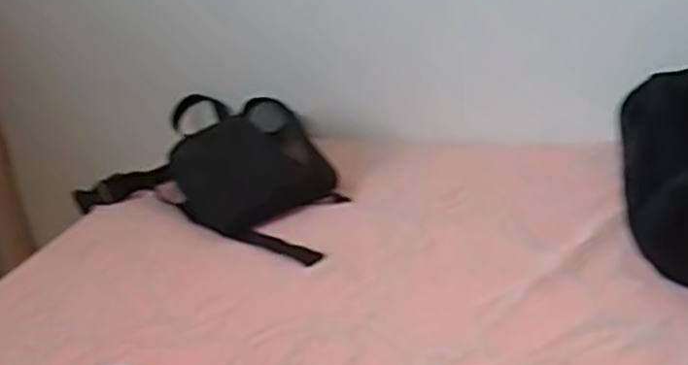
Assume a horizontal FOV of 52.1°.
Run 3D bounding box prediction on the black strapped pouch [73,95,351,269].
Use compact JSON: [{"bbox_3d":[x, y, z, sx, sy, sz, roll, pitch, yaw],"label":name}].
[{"bbox_3d":[-0.124,-0.029,0.829,0.350,0.067,0.253,9,28,29],"label":"black strapped pouch"}]

